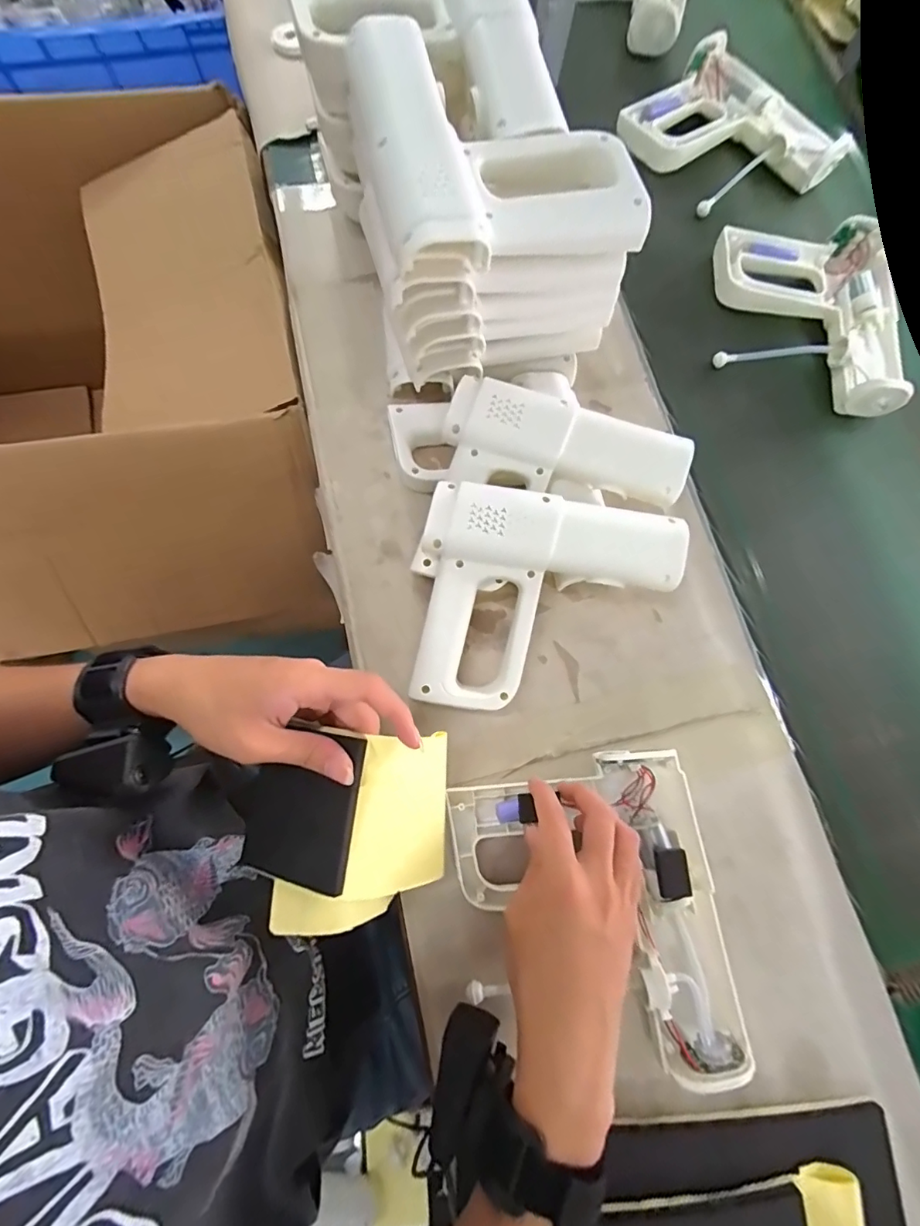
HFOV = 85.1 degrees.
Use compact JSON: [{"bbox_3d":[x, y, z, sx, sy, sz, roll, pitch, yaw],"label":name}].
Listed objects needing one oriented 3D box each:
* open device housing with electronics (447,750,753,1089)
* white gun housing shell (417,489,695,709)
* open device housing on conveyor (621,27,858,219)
[{"bbox_3d":[0.095,0.211,0.364,0.190,0.048,0.203,-4,76,-2],"label":"open device housing with electronics"},{"bbox_3d":[0.073,-0.004,0.408,0.198,0.072,0.170,8,74,-2],"label":"white gun housing shell"},{"bbox_3d":[0.314,-0.560,0.591,0.177,0.039,0.215,-37,80,-12],"label":"open device housing on conveyor"}]

